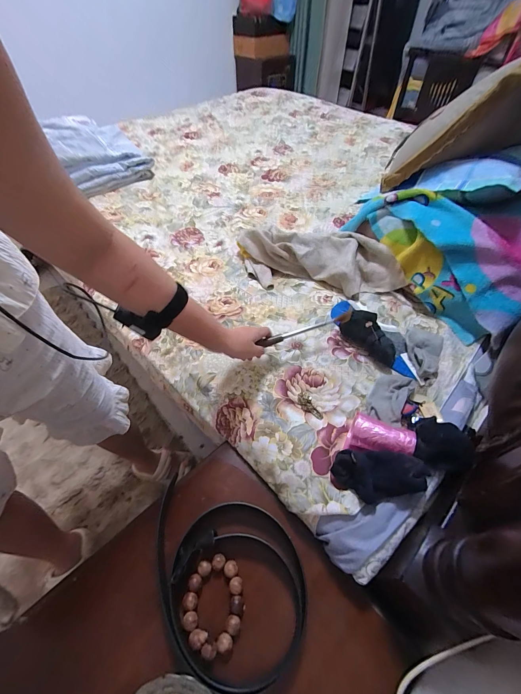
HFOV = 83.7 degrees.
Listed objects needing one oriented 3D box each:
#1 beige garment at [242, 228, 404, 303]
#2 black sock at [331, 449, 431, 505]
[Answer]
[{"bbox_3d":[0.140,-0.213,0.725,0.404,0.076,0.167,13,53,11],"label":"beige garment"},{"bbox_3d":[0.173,0.186,0.416,0.132,0.044,0.065,2,52,2],"label":"black sock"}]

